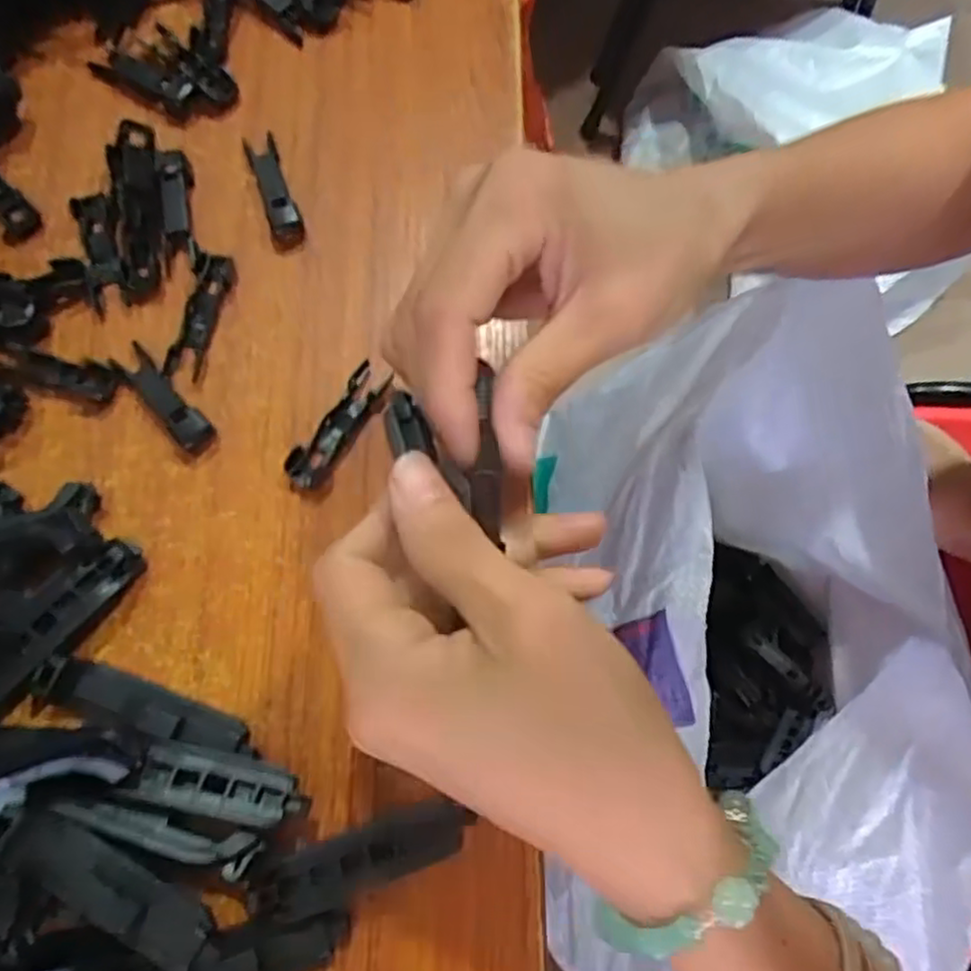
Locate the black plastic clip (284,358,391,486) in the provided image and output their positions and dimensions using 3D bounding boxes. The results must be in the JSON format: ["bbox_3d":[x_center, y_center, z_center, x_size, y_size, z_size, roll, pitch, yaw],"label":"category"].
[{"bbox_3d":[-0.057,-0.022,0.272,0.016,0.010,0.055,30,76,9],"label":"black plastic clip"}]

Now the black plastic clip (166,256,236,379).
[{"bbox_3d":[-0.116,-0.069,0.286,0.015,0.008,0.052,11,74,4],"label":"black plastic clip"}]

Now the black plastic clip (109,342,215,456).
[{"bbox_3d":[-0.127,-0.035,0.275,0.013,0.010,0.053,-42,77,-11],"label":"black plastic clip"}]

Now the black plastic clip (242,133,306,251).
[{"bbox_3d":[-0.090,-0.127,0.301,0.013,0.011,0.056,-20,74,-5],"label":"black plastic clip"}]

